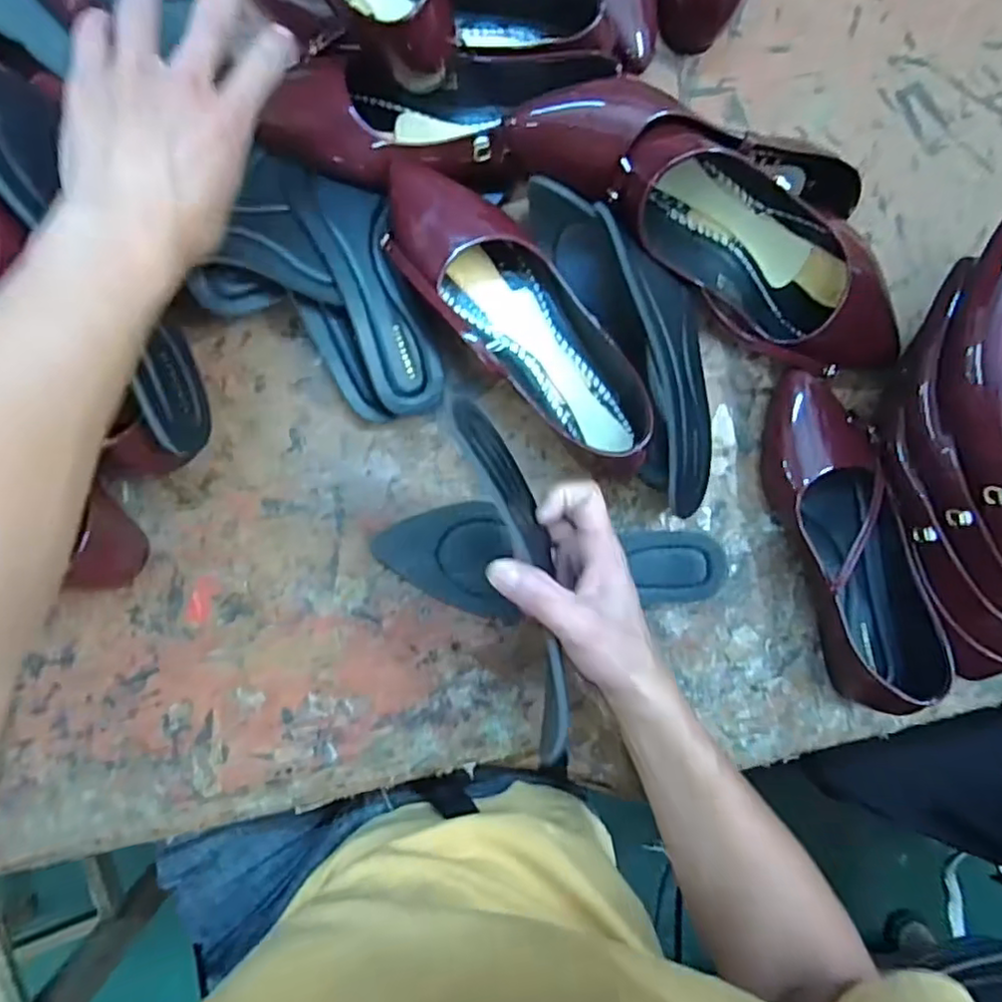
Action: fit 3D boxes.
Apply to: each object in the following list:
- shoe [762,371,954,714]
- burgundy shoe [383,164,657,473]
[{"bbox_3d":[0.263,0.029,0.483,0.075,0.052,0.254,-15,89,-8],"label":"shoe"},{"bbox_3d":[0.014,-0.126,0.459,0.091,0.055,0.250,-39,92,-8],"label":"burgundy shoe"}]

